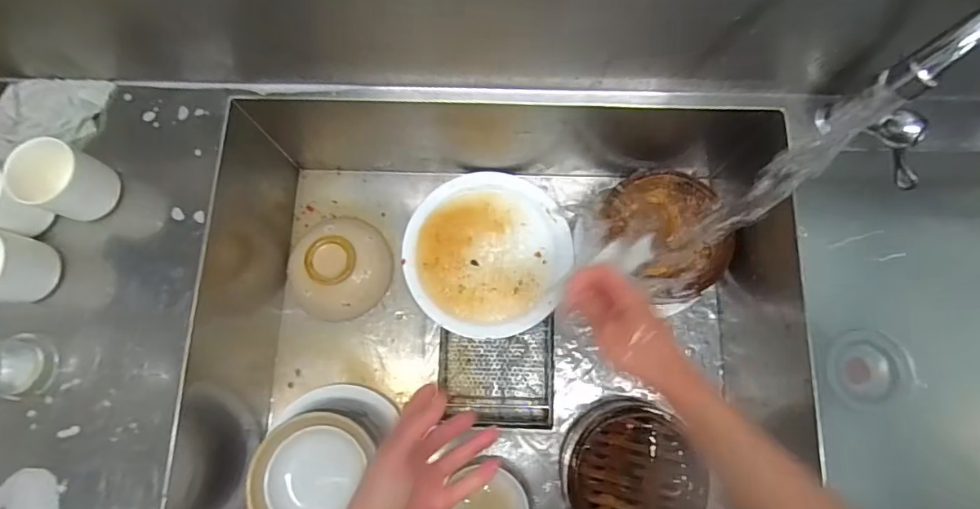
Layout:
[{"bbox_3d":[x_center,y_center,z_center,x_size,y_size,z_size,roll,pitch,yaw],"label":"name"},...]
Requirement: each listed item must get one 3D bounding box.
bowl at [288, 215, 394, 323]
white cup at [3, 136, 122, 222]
[{"bbox_3d":[-0.205,0.015,0.686,0.133,0.051,0.139,0,76,1],"label":"bowl"},{"bbox_3d":[-0.407,-0.069,0.493,0.058,0.083,0.061,0,77,-1],"label":"white cup"}]

